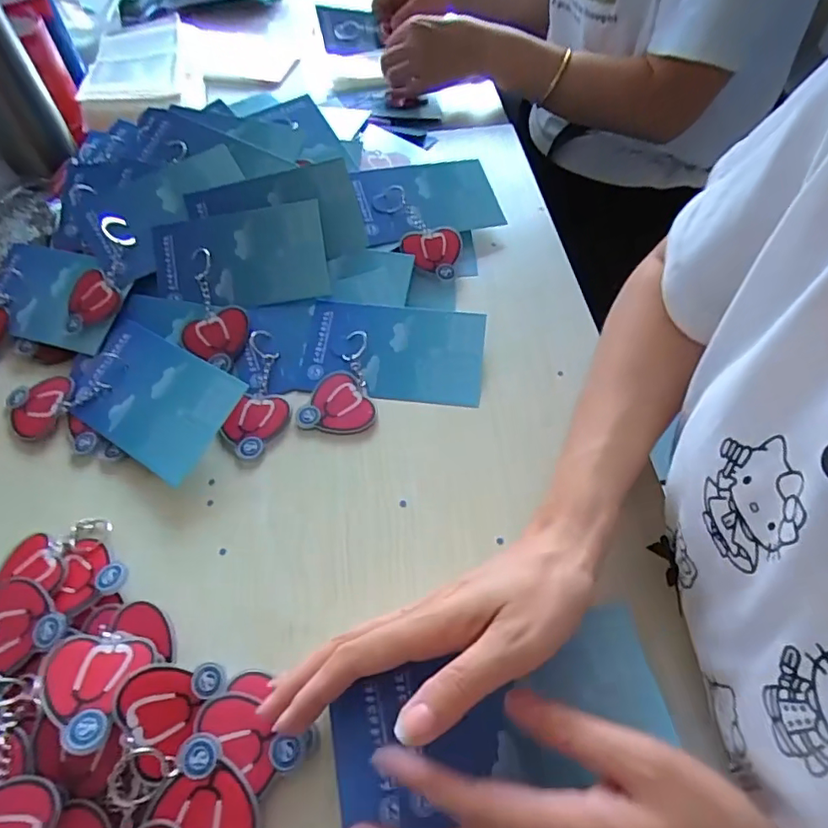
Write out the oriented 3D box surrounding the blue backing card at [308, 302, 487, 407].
[{"bbox_3d":[-0.014,-0.048,0.426,0.133,0.006,0.082,5,62,5],"label":"blue backing card"}]

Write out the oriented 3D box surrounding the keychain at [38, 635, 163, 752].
[{"bbox_3d":[-0.163,0.131,0.277,0.048,0.010,0.052,22,46,10],"label":"keychain"}]

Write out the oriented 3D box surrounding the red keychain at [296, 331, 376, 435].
[{"bbox_3d":[-0.059,-0.024,0.411,0.054,0.010,0.084,-7,55,-3],"label":"red keychain"}]

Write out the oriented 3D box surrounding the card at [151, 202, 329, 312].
[{"bbox_3d":[-0.141,-0.127,0.453,0.136,0.006,0.086,-11,79,0],"label":"card"}]

